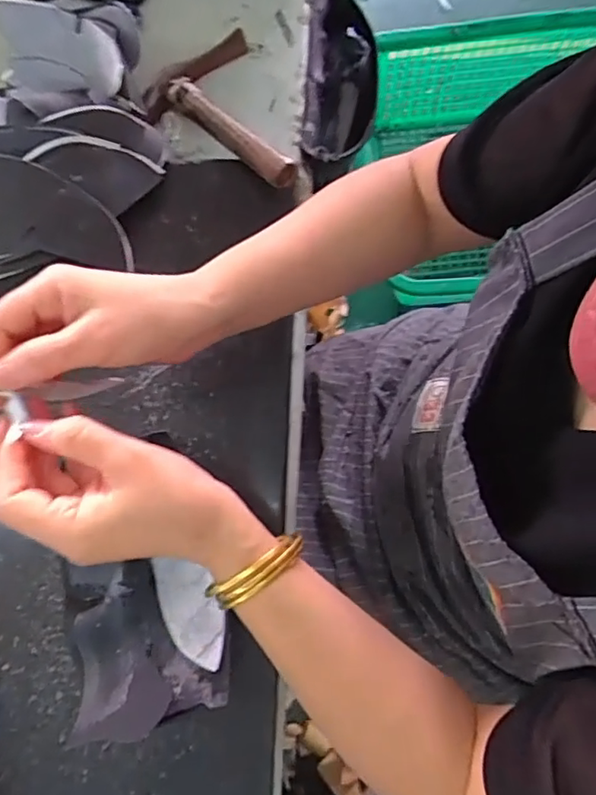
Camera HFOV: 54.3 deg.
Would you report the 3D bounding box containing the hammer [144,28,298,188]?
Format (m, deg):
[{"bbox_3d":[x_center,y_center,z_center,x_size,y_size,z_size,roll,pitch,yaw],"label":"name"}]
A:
[{"bbox_3d":[-0.054,-0.233,0.485,0.105,0.023,0.164,-33,66,-6],"label":"hammer"}]

